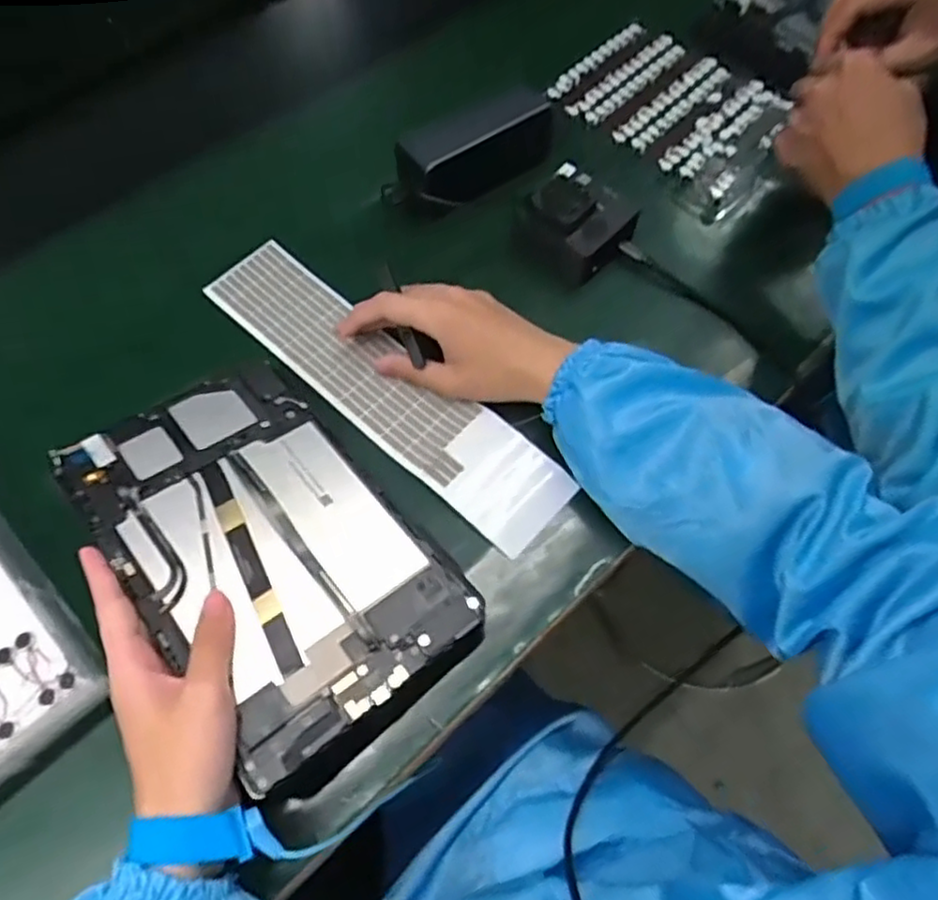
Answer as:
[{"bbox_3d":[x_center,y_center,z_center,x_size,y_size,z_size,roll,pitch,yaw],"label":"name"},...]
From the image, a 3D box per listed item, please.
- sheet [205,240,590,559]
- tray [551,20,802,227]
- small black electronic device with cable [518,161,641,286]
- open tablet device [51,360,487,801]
[{"bbox_3d":[-0.066,-0.050,0.491,0.317,0.009,0.071,40,71,19],"label":"sheet"},{"bbox_3d":[0.176,-0.301,0.593,0.196,0.009,0.157,39,69,17],"label":"tray"},{"bbox_3d":[0.082,-0.181,0.521,0.077,0.037,0.075,42,70,18],"label":"small black electronic device with cable"},{"bbox_3d":[-0.116,0.053,0.397,0.150,0.008,0.244,-33,66,-26],"label":"open tablet device"}]

